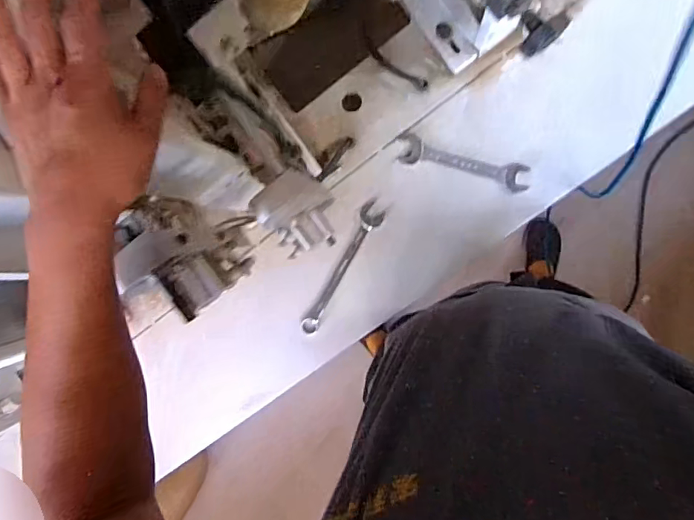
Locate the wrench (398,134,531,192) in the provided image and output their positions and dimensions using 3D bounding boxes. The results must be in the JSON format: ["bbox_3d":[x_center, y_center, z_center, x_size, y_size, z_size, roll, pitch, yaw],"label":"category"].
[{"bbox_3d":[0.214,-0.178,0.918,0.236,0.010,0.050,16,95,6],"label":"wrench"}]

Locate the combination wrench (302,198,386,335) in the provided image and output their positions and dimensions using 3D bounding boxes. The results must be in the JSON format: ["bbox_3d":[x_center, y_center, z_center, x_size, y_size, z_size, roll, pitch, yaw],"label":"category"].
[{"bbox_3d":[-0.012,0.017,0.960,0.044,0.012,0.282,31,97,4],"label":"combination wrench"}]

